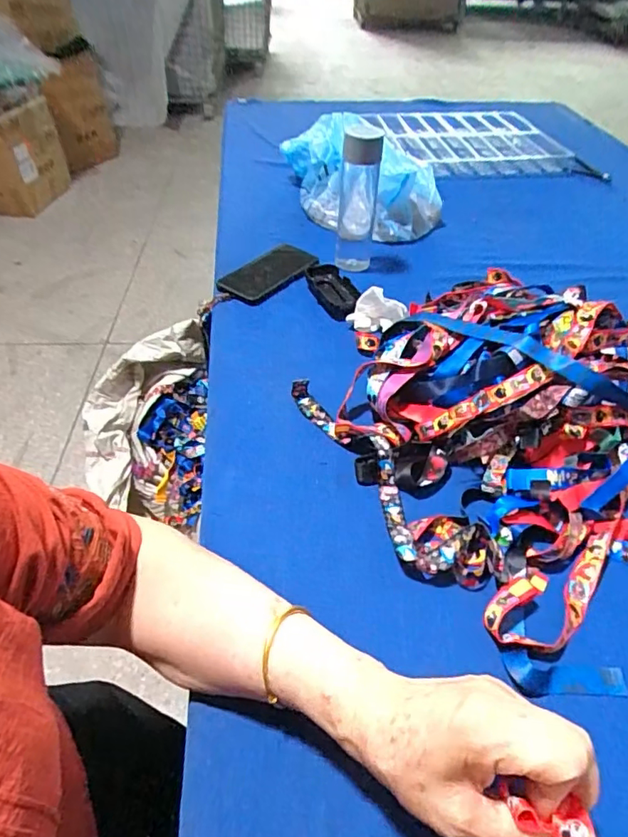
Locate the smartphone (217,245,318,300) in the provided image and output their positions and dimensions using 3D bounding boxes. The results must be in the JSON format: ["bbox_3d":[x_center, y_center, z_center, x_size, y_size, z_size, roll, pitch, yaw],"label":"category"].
[{"bbox_3d":[-0.063,-0.227,0.797,0.089,0.015,0.159,26,50,27],"label":"smartphone"}]

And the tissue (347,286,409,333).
[{"bbox_3d":[0.084,-0.140,0.703,0.079,0.066,0.026,22,49,19],"label":"tissue"}]

